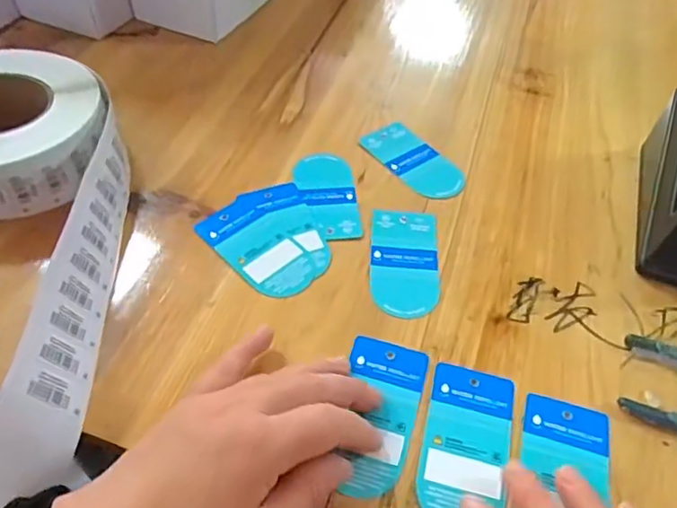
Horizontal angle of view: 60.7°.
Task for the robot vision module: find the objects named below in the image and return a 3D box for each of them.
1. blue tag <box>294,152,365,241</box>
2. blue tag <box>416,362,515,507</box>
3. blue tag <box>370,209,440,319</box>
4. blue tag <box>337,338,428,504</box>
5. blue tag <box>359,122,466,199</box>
[{"bbox_3d":[-0.009,-0.047,0.442,0.042,0.004,0.095,-5,50,-8],"label":"blue tag"},{"bbox_3d":[0.070,0.105,0.318,0.046,0.004,0.093,13,50,8],"label":"blue tag"},{"bbox_3d":[0.046,0.003,0.402,0.046,0.004,0.094,5,49,1],"label":"blue tag"},{"bbox_3d":[0.022,0.090,0.328,0.045,0.005,0.094,12,51,9],"label":"blue tag"},{"bbox_3d":[0.062,-0.076,0.471,0.047,0.004,0.093,-29,57,-25],"label":"blue tag"}]

